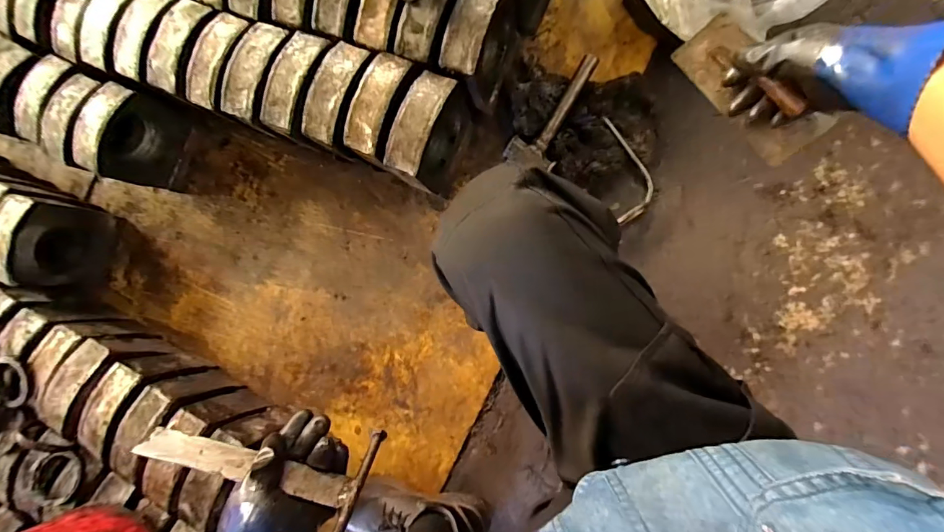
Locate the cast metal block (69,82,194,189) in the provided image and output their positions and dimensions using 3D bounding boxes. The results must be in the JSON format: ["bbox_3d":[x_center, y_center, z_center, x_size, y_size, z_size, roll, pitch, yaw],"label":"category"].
[{"bbox_3d":[-0.636,-0.239,0.833,0.055,0.189,0.160,15,89,9],"label":"cast metal block"}]

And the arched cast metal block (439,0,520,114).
[{"bbox_3d":[0.017,-0.371,0.717,0.072,0.163,0.170,21,90,11],"label":"arched cast metal block"}]

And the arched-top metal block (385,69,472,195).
[{"bbox_3d":[-0.063,-0.217,0.737,0.064,0.202,0.163,24,90,9],"label":"arched-top metal block"}]

